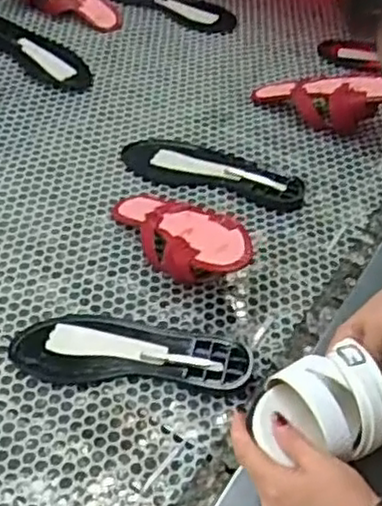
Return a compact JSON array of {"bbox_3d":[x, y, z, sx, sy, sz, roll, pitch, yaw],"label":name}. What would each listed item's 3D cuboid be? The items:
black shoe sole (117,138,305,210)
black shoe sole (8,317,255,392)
[{"bbox_3d":[0.032,-0.119,0.993,0.258,0.012,0.087,14,47,8],"label":"black shoe sole"},{"bbox_3d":[-0.064,0.104,0.762,0.253,0.023,0.078,5,46,-1],"label":"black shoe sole"}]

